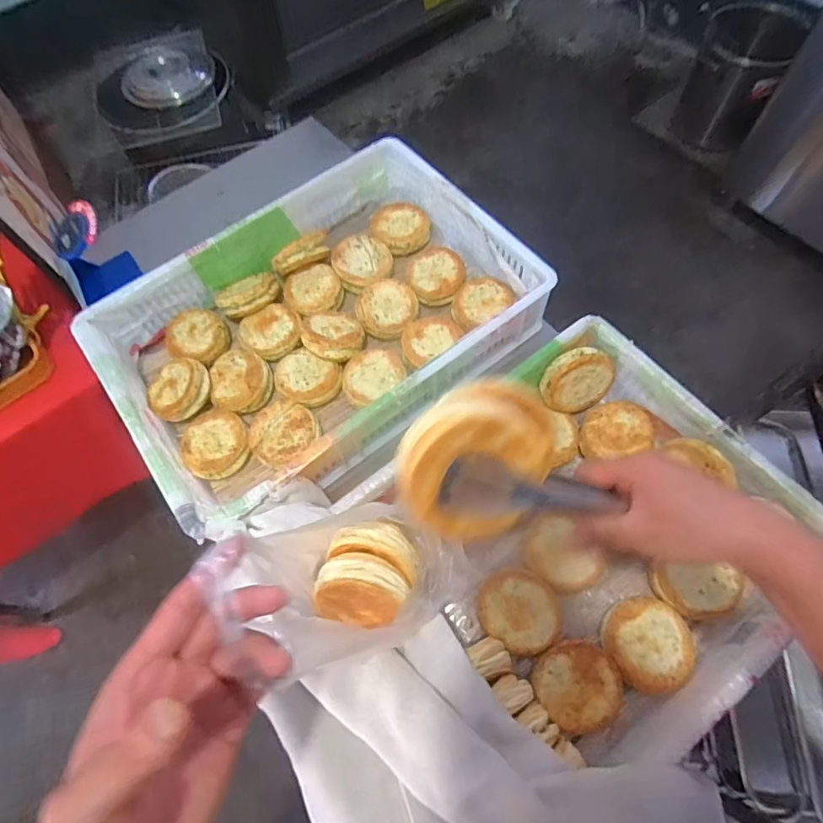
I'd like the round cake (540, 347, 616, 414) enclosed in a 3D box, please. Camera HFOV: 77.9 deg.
[{"bbox_3d":[0.229,-0.042,0.703,0.100,0.095,0.026,-30,37,3],"label":"round cake"}]

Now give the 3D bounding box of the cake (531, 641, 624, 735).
[{"bbox_3d":[0.192,0.315,0.584,0.091,0.019,0.091,-1,65,2],"label":"cake"}]

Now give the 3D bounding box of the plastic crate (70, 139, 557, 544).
[{"bbox_3d":[-0.145,-0.135,0.782,0.590,0.114,0.408,-35,69,-13],"label":"plastic crate"}]

